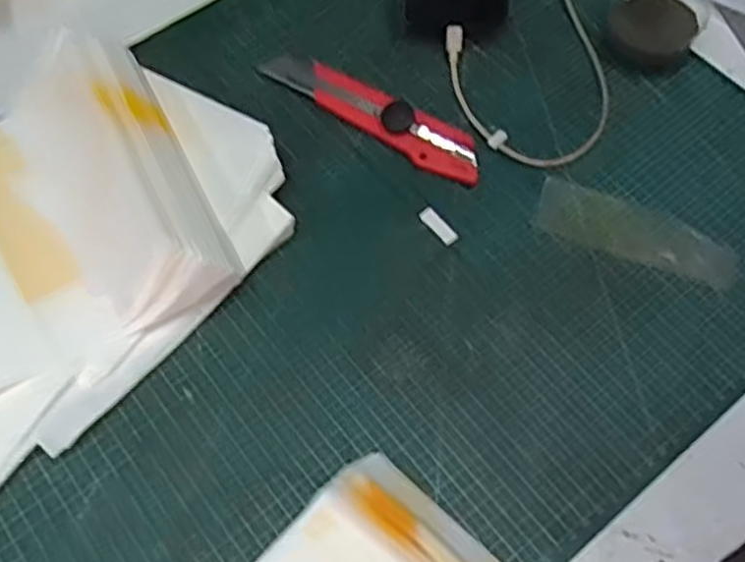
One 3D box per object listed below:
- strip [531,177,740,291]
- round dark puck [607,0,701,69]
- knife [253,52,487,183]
[{"bbox_3d":[0.163,-0.031,0.459,0.122,0.004,0.041,20,62,11],"label":"strip"},{"bbox_3d":[0.188,-0.171,0.503,0.057,0.019,0.049,27,67,13],"label":"round dark puck"},{"bbox_3d":[-0.001,-0.114,0.493,0.167,0.014,0.034,30,68,14],"label":"knife"}]

